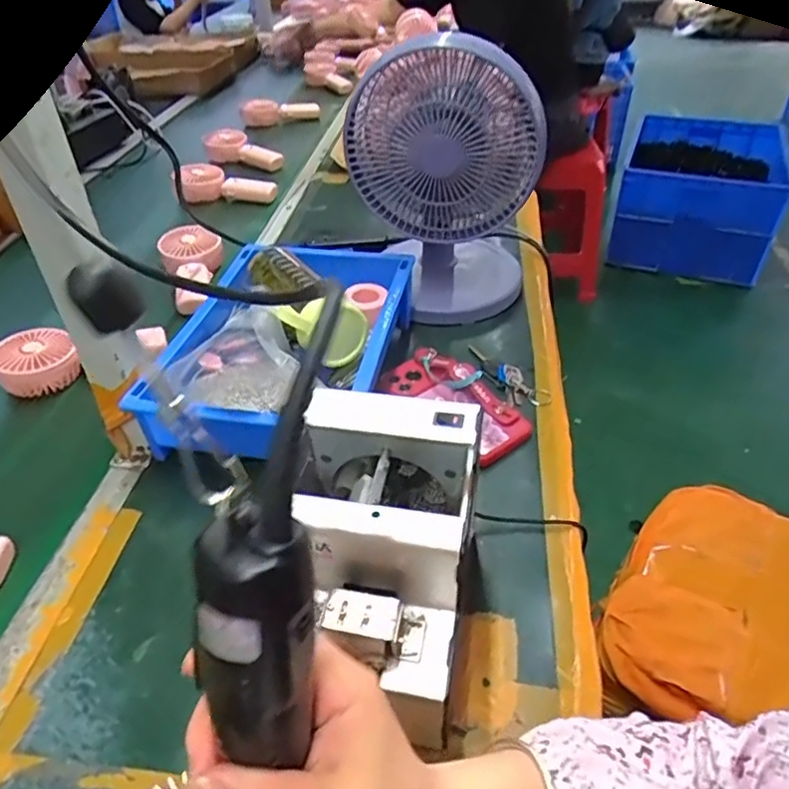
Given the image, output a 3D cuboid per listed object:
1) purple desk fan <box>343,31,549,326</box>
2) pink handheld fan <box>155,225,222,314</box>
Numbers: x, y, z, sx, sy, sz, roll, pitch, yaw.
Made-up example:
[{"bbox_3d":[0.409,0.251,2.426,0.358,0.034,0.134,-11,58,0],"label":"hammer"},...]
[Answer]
[{"bbox_3d":[0.057,-0.250,0.734,0.207,0.293,0.192,4,40,7],"label":"purple desk fan"},{"bbox_3d":[-0.279,-0.166,0.863,0.084,0.047,0.157,-8,56,-8],"label":"pink handheld fan"}]

